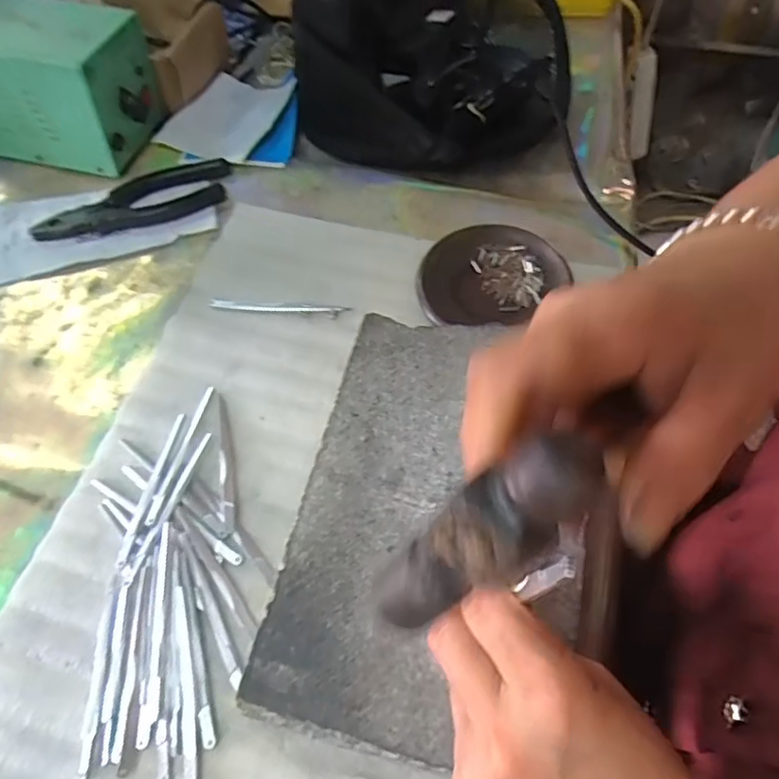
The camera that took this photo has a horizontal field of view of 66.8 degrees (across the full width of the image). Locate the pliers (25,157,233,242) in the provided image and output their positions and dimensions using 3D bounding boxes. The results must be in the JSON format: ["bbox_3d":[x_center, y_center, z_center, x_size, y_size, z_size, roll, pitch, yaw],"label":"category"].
[{"bbox_3d":[-0.217,-0.161,0.502,0.161,0.011,0.062,-13,60,-6],"label":"pliers"}]

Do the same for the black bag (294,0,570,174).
[{"bbox_3d":[0.056,-0.360,0.548,0.231,0.120,0.306,11,60,8],"label":"black bag"}]

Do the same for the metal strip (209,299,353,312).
[{"bbox_3d":[-0.084,-0.064,0.450,0.108,0.004,0.008,4,60,4],"label":"metal strip"}]

